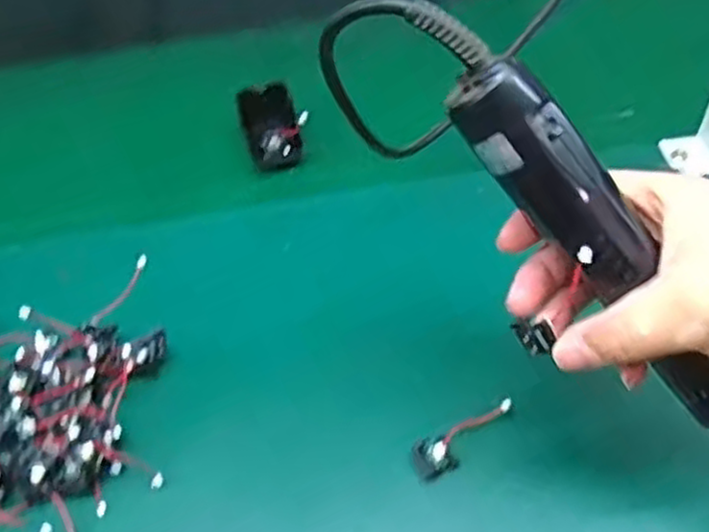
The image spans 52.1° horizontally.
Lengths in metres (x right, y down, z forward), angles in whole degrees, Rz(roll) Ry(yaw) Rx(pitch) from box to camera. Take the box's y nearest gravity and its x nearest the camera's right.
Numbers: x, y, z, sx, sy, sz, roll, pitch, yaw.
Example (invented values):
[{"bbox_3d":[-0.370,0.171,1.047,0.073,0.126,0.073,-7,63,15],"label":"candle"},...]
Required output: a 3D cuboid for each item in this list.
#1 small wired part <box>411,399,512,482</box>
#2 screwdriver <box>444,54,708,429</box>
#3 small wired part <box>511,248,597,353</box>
[{"bbox_3d":[0.065,0.102,0.424,0.066,0.012,0.023,-21,54,-12],"label":"small wired part"},{"bbox_3d":[0.122,0.006,0.326,0.231,0.032,0.028,49,60,-15],"label":"screwdriver"},{"bbox_3d":[0.090,0.016,0.326,0.008,0.062,0.019,-10,48,-33],"label":"small wired part"}]

